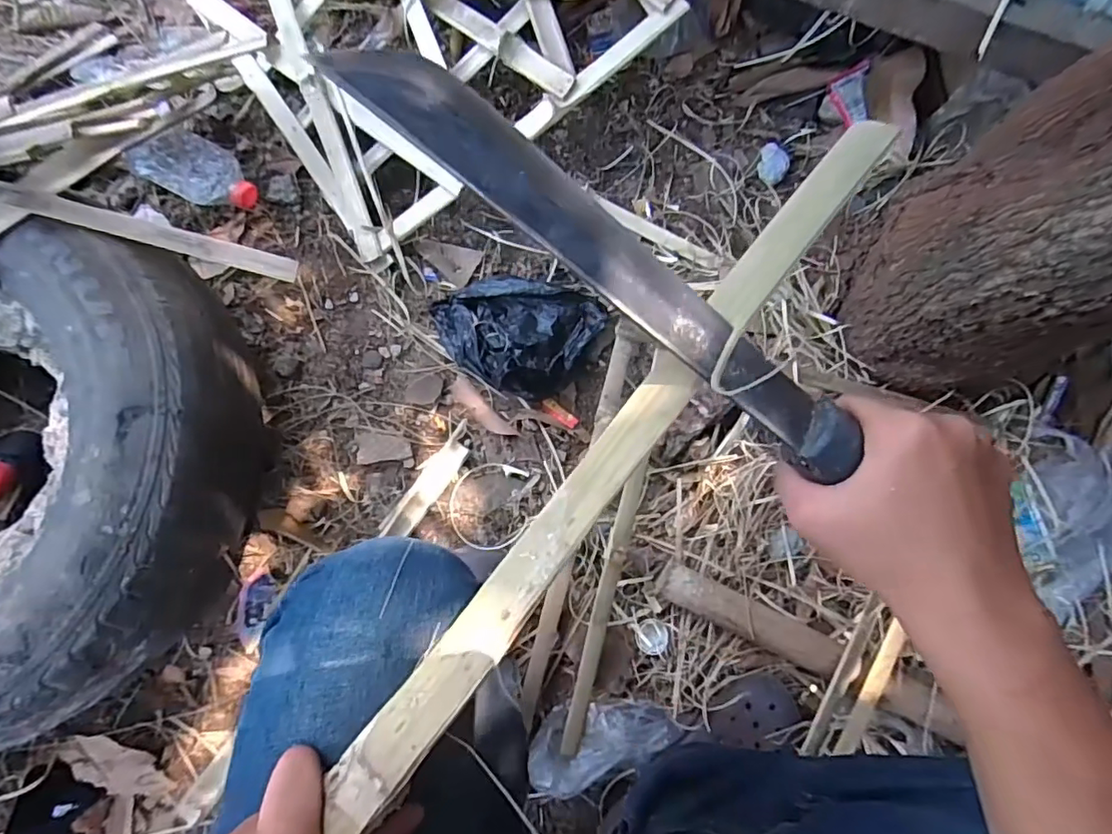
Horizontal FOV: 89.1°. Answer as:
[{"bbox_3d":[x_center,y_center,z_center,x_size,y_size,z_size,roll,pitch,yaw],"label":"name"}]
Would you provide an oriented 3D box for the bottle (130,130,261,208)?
[{"bbox_3d":[-0.480,-0.331,0.765,0.193,0.050,0.089,28,79,6],"label":"bottle"}]

